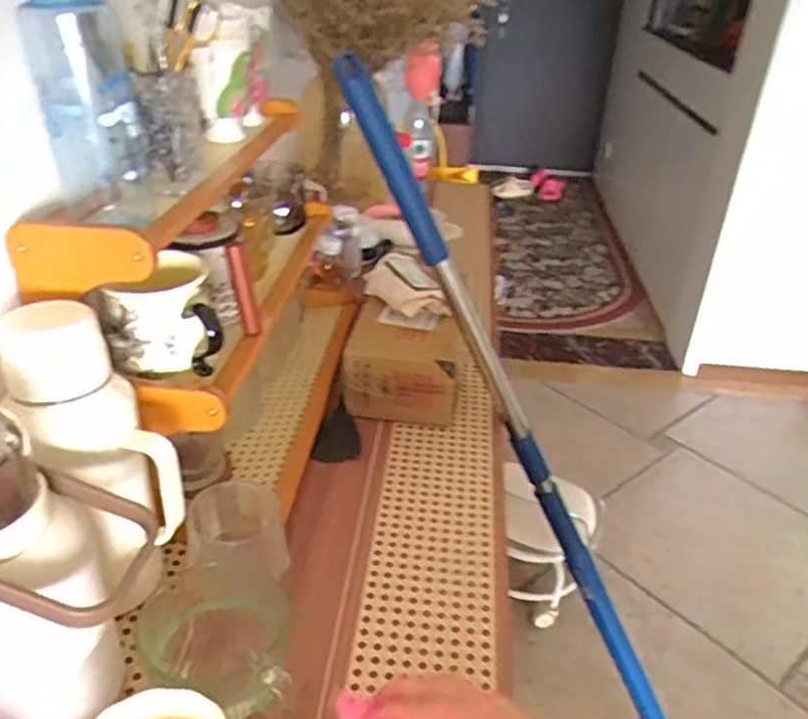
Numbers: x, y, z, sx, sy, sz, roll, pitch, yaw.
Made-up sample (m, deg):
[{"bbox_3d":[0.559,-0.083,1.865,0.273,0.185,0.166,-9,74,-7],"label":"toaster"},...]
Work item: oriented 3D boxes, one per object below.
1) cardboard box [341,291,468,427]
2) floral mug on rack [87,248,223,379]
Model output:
[{"bbox_3d":[0.005,0.006,0.853,0.135,0.103,0.117,7,31,7],"label":"cardboard box"},{"bbox_3d":[-0.196,-0.037,0.597,0.106,0.085,0.084,5,31,5],"label":"floral mug on rack"}]

